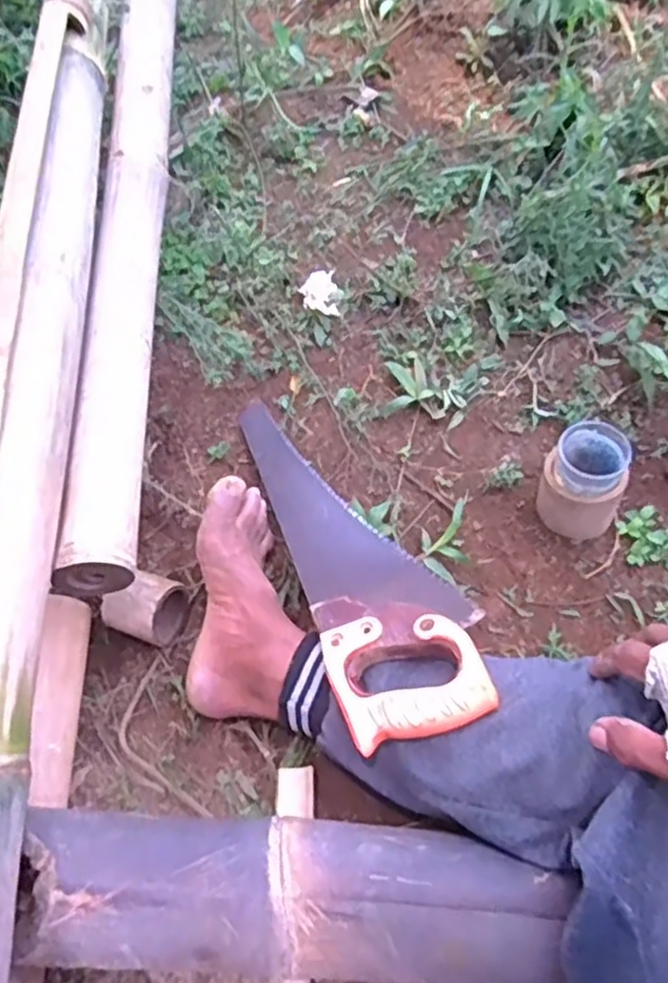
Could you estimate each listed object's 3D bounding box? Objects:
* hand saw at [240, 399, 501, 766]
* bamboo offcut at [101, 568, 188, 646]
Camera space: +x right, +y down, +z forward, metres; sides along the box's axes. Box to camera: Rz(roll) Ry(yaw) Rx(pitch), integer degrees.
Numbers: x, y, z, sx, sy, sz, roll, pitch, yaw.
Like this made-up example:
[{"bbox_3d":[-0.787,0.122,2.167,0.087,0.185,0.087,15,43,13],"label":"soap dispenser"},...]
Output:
[{"bbox_3d":[0.012,0.034,0.684,0.120,0.016,0.442,-24,43,-1],"label":"hand saw"},{"bbox_3d":[-0.182,0.109,0.702,0.071,0.059,0.060,18,62,13],"label":"bamboo offcut"}]

